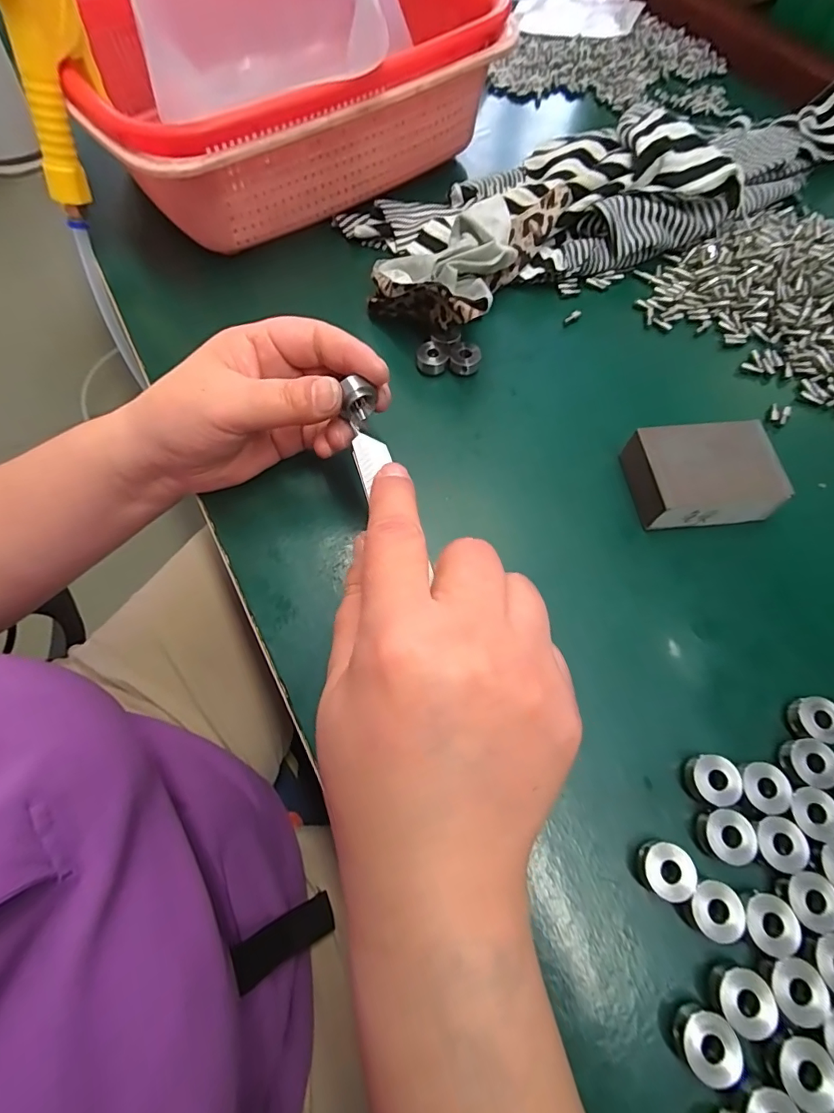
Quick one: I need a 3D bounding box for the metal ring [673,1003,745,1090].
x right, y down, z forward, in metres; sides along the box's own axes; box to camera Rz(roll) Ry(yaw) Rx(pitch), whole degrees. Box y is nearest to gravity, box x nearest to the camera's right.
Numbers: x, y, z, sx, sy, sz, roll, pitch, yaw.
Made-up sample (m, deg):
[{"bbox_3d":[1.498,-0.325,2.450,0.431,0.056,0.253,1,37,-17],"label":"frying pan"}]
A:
[{"bbox_3d":[0.102,0.171,0.170,0.018,0.014,0.019,0,67,0],"label":"metal ring"}]

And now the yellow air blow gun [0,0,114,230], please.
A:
[{"bbox_3d":[-0.199,-0.314,0.259,0.023,0.229,0.076,22,31,11],"label":"yellow air blow gun"}]

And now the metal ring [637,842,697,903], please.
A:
[{"bbox_3d":[0.099,0.124,0.193,0.020,0.012,0.019,0,67,0],"label":"metal ring"}]

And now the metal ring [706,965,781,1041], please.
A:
[{"bbox_3d":[0.118,0.160,0.175,0.019,0.011,0.019,0,67,0],"label":"metal ring"}]

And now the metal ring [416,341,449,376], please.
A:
[{"bbox_3d":[0.010,-0.124,0.304,0.019,0.009,0.018,4,67,2],"label":"metal ring"}]

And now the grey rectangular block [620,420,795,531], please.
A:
[{"bbox_3d":[0.151,-0.043,0.261,0.071,0.028,0.050,-6,67,-3],"label":"grey rectangular block"}]

